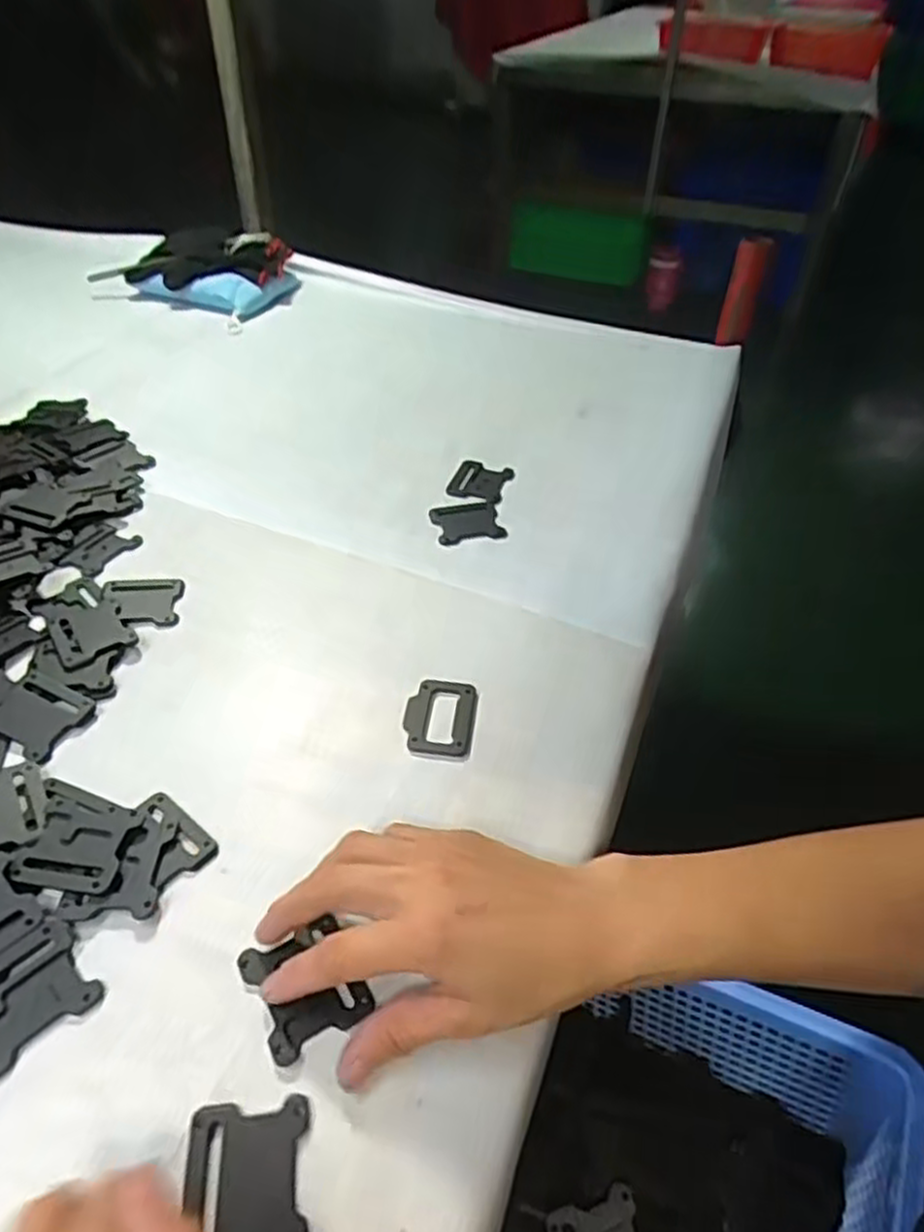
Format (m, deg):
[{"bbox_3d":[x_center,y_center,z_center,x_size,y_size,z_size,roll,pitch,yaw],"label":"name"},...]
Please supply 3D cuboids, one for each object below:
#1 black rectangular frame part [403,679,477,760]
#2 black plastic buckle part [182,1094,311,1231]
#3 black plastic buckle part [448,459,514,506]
[{"bbox_3d":[-0.012,0.056,0.426,0.038,0.004,0.053,5,43,6],"label":"black rectangular frame part"},{"bbox_3d":[-0.077,0.203,0.272,0.043,0.006,0.051,-6,43,-5],"label":"black plastic buckle part"},{"bbox_3d":[0.014,-0.110,0.616,0.048,0.009,0.048,12,45,13],"label":"black plastic buckle part"}]

